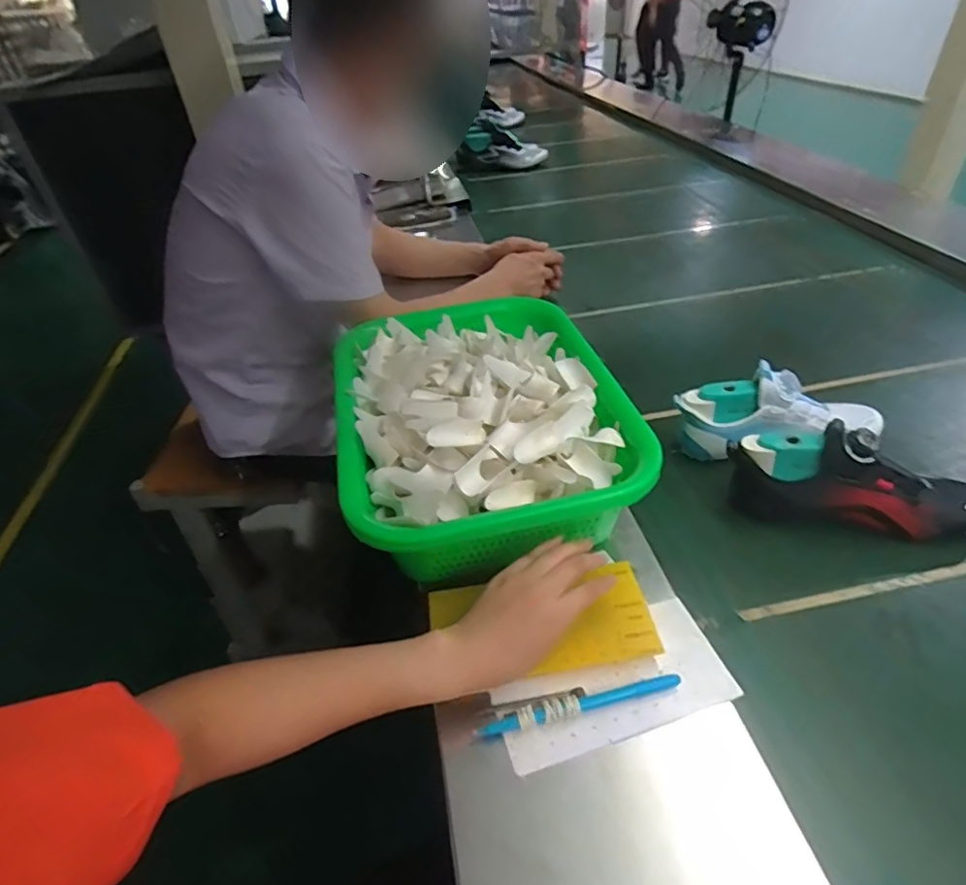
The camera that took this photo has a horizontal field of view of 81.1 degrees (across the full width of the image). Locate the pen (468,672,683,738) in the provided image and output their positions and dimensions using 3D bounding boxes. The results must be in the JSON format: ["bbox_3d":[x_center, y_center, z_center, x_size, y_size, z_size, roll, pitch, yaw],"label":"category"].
[{"bbox_3d":[0.077,0.211,0.455,0.167,0.017,0.015,-10,39,-7],"label":"pen"}]

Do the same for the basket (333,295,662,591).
[{"bbox_3d":[-0.012,-0.029,0.641,0.280,0.111,0.390,-10,41,-8],"label":"basket"}]

